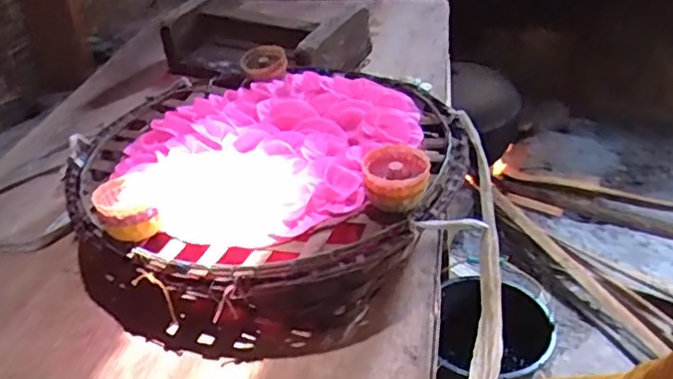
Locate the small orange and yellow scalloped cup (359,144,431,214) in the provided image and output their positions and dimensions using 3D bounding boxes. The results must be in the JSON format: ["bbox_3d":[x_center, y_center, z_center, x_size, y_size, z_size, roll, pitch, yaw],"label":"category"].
[{"bbox_3d":[0.057,-0.009,0.578,0.061,0.045,0.058,-1,36,5],"label":"small orange and yellow scalloped cup"}]

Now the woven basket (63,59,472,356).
[{"bbox_3d":[-0.075,-0.014,0.713,0.435,0.143,0.414,-14,35,-16],"label":"woven basket"}]

